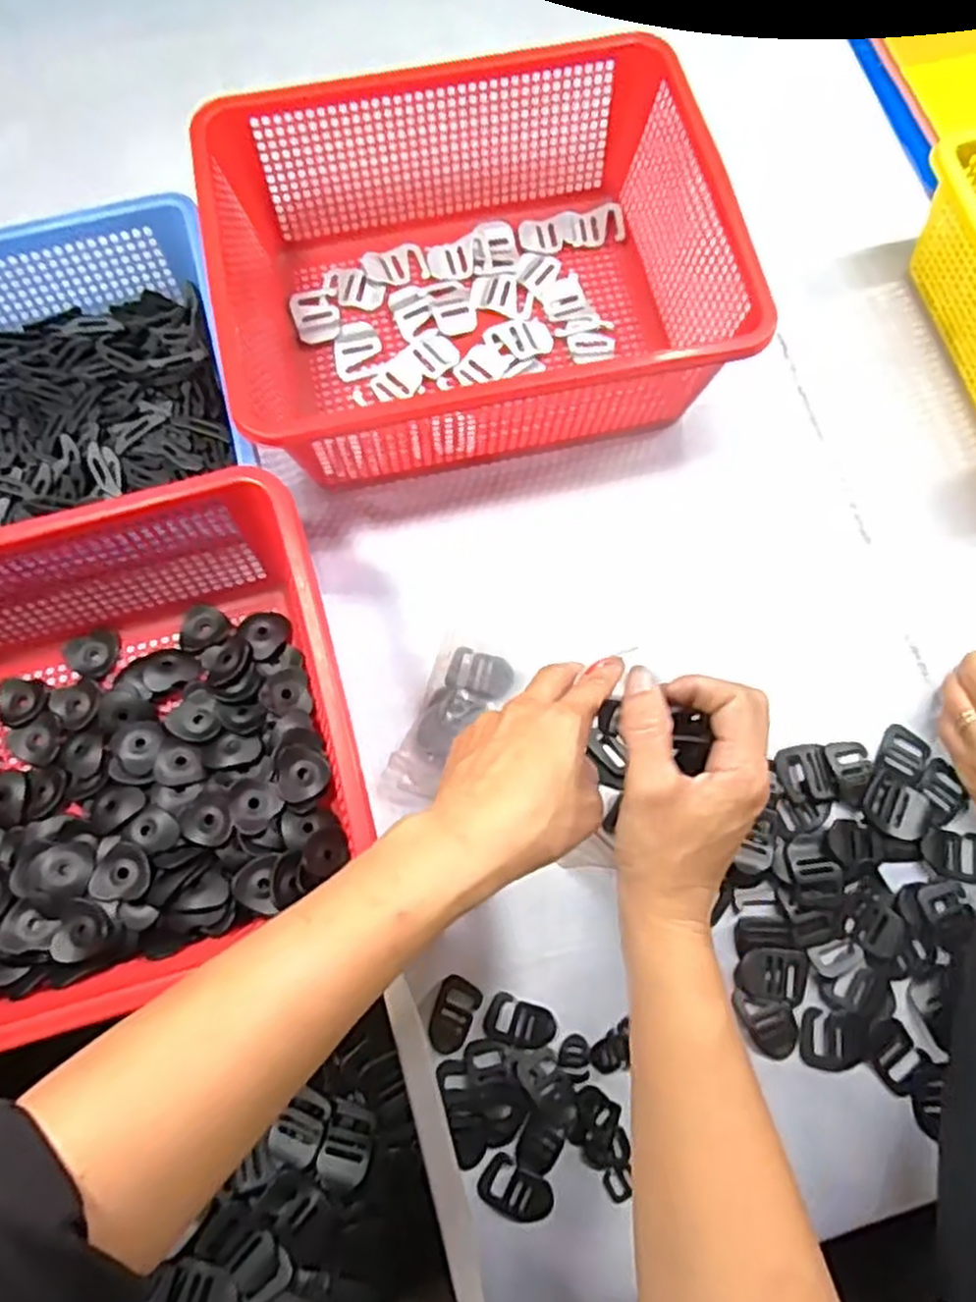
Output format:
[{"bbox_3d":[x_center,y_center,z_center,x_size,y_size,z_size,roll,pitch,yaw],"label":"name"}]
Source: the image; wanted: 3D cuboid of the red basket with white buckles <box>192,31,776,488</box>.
[{"bbox_3d":[-0.016,-0.279,0.552,0.333,0.114,0.284,-12,74,-3],"label":"red basket with white buckles"}]

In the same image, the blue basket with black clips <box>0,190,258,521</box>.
[{"bbox_3d":[-0.324,-0.174,0.527,0.294,0.096,0.209,-17,74,-5],"label":"blue basket with black clips"}]

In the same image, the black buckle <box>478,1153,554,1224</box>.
[{"bbox_3d":[0.016,0.310,0.436,0.042,0.004,0.028,31,76,9],"label":"black buckle"}]

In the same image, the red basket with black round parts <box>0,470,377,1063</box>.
[{"bbox_3d":[-0.255,0.077,0.448,0.356,0.119,0.265,-16,74,-5],"label":"red basket with black round parts"}]

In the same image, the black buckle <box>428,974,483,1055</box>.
[{"bbox_3d":[-0.021,0.220,0.461,0.025,0.004,0.043,23,75,7],"label":"black buckle"}]

